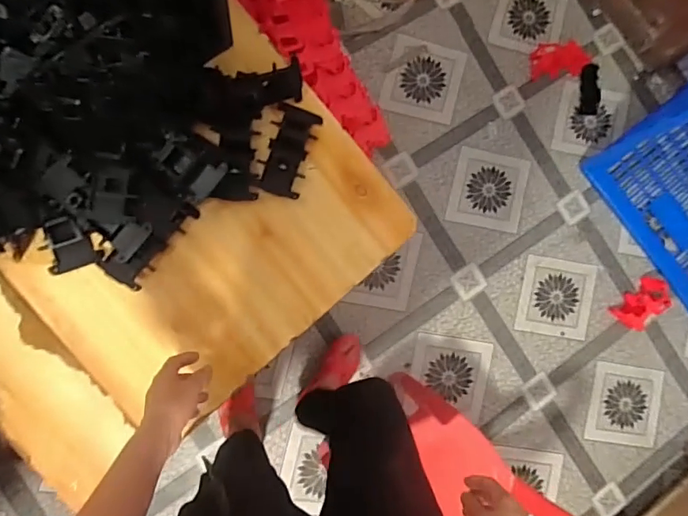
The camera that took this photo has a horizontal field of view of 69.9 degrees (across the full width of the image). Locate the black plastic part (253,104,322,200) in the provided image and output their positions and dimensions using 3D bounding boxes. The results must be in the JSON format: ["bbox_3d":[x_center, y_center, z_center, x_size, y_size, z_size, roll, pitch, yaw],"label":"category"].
[{"bbox_3d":[-0.084,-0.163,0.746,0.065,0.019,0.139,18,81,-8],"label":"black plastic part"}]

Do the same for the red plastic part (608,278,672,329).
[{"bbox_3d":[0.861,0.131,1.408,0.169,0.036,0.104,-41,92,-9],"label":"red plastic part"}]

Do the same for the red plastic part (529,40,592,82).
[{"bbox_3d":[0.639,-0.576,1.419,0.197,0.058,0.099,-9,87,-9],"label":"red plastic part"}]

